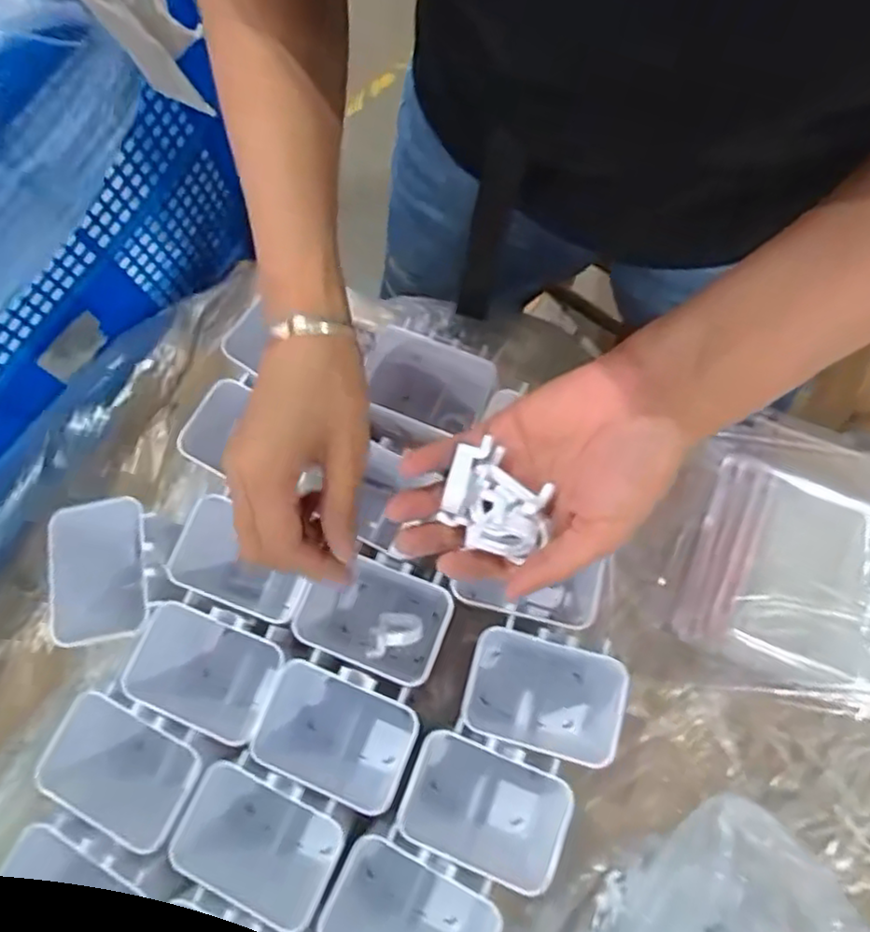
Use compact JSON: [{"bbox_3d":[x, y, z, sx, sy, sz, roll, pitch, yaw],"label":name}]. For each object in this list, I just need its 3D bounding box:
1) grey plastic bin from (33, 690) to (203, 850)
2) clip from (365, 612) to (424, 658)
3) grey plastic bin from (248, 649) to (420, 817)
[{"bbox_3d":[-0.191,0.200,0.430,0.094,0.086,0.081,24,76,10],"label":"grey plastic bin"},{"bbox_3d":[-0.027,0.105,0.417,0.038,0.010,0.023,-24,75,-2],"label":"clip"},{"bbox_3d":[-0.061,0.174,0.431,0.102,0.096,0.082,20,76,9],"label":"grey plastic bin"}]

